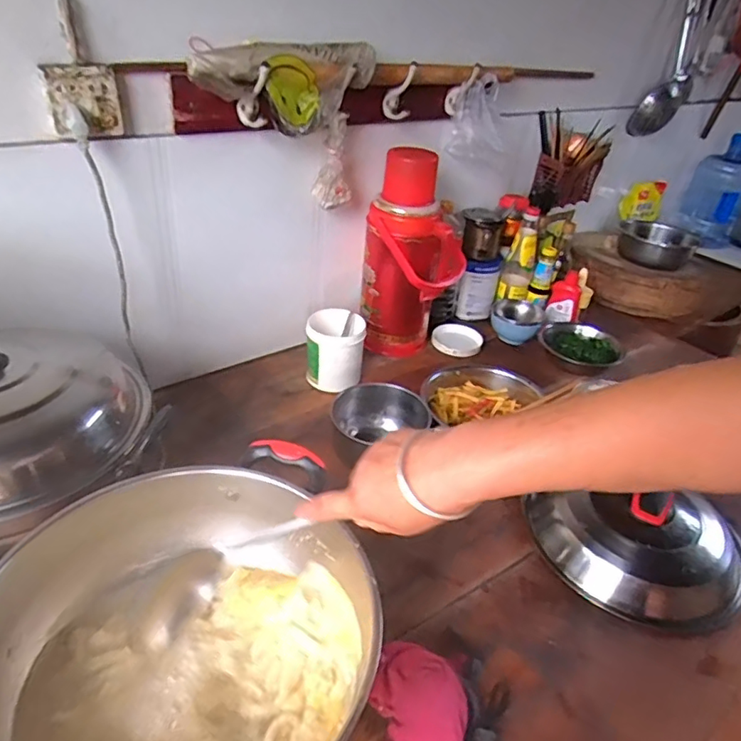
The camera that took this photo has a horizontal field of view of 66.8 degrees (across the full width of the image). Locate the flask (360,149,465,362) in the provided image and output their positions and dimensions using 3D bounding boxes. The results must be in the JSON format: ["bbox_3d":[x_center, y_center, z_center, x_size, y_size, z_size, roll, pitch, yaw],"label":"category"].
[{"bbox_3d":[0.089,-0.225,1.165,0.207,0.402,0.133,8,34,2],"label":"flask"}]

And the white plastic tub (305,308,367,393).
[{"bbox_3d":[-0.071,-0.040,1.122,0.110,0.128,0.110,4,34,-3],"label":"white plastic tub"}]

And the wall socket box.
[{"bbox_3d":[-0.388,-0.366,0.761,0.026,0.084,0.089,29,41,31],"label":"wall socket box"}]

